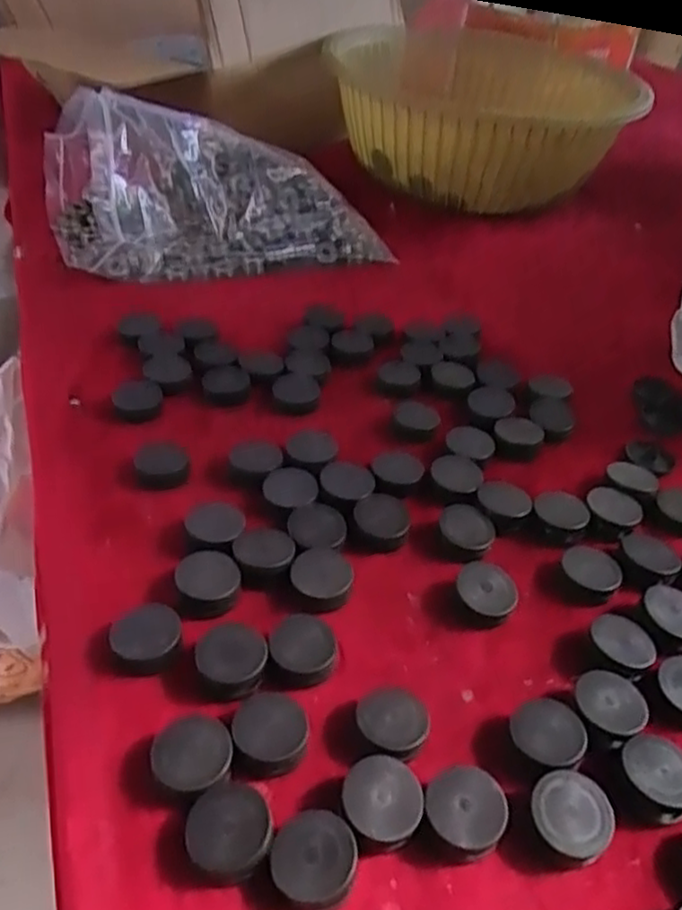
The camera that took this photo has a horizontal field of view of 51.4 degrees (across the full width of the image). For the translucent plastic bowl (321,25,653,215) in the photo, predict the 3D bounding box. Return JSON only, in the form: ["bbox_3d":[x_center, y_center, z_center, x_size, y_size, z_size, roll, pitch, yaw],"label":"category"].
[{"bbox_3d":[0.129,-0.403,0.849,0.295,0.122,0.343,1,42,-5],"label":"translucent plastic bowl"}]

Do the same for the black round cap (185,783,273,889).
[{"bbox_3d":[-0.044,0.150,0.280,0.033,0.017,0.031,3,42,-3],"label":"black round cap"}]

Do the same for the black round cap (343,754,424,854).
[{"bbox_3d":[0.017,0.144,0.293,0.031,0.020,0.031,3,42,-3],"label":"black round cap"}]

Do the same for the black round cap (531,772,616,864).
[{"bbox_3d":[0.095,0.151,0.294,0.035,0.019,0.031,-6,43,-13],"label":"black round cap"}]

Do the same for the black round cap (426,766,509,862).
[{"bbox_3d":[0.052,0.148,0.293,0.031,0.019,0.029,3,42,-3],"label":"black round cap"}]

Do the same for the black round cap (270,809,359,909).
[{"bbox_3d":[-0.011,0.158,0.276,0.032,0.019,0.033,3,42,-3],"label":"black round cap"}]

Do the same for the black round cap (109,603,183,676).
[{"bbox_3d":[-0.094,0.088,0.343,0.032,0.016,0.030,3,42,-3],"label":"black round cap"}]

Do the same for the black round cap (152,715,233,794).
[{"bbox_3d":[-0.063,0.128,0.302,0.034,0.014,0.032,3,42,-3],"label":"black round cap"}]

